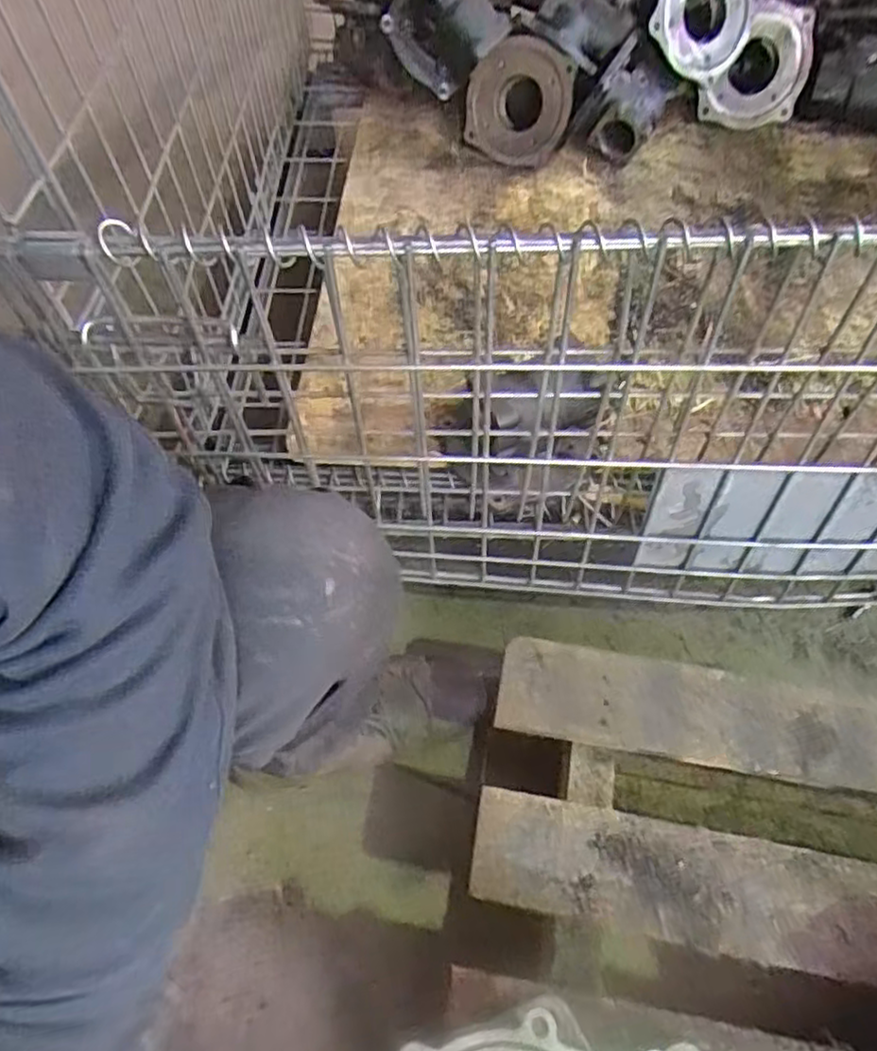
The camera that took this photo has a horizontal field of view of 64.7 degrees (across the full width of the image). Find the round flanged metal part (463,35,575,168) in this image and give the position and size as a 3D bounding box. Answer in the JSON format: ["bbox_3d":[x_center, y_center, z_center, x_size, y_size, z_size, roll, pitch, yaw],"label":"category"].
[{"bbox_3d":[0.116,-0.616,1.025,0.154,0.159,0.042,10,61,8],"label":"round flanged metal part"}]

